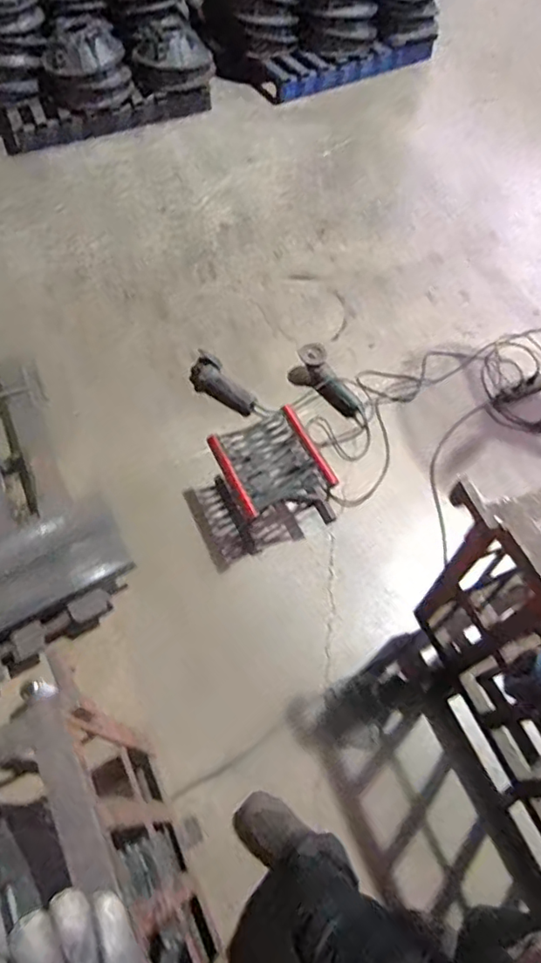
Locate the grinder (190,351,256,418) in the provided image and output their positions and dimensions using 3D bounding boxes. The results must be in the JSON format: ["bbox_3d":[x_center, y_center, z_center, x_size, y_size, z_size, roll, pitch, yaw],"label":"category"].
[{"bbox_3d":[-0.165,-0.335,1.943,0.299,0.113,0.108,36,69,18],"label":"grinder"}]

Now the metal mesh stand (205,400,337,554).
[{"bbox_3d":[0.005,-0.011,1.666,0.300,0.195,0.303,-23,62,-12],"label":"metal mesh stand"}]

